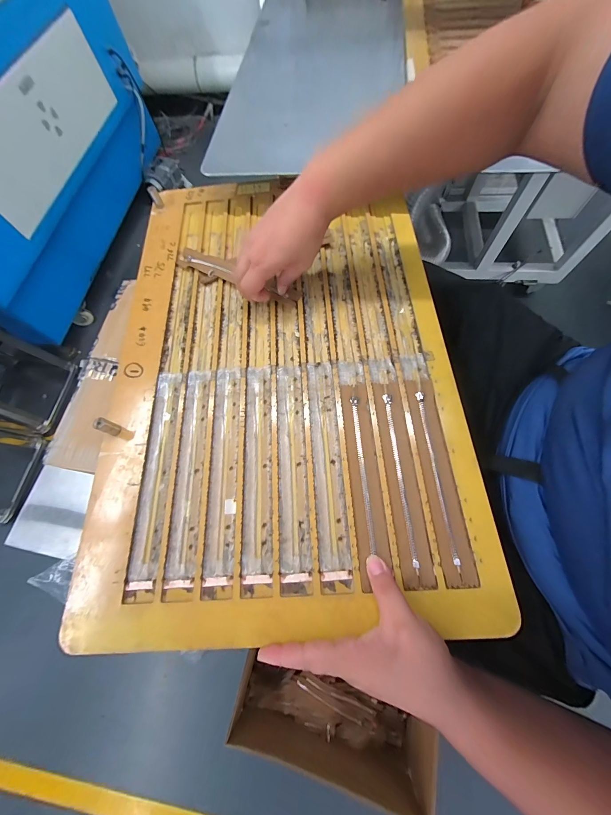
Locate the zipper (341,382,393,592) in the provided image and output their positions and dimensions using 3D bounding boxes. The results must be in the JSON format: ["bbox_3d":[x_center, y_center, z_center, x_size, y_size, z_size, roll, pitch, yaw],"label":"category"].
[{"bbox_3d":[0.070,0.074,0.326,0.032,0.009,0.220,-3,67,2],"label":"zipper"}]

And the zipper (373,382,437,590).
[{"bbox_3d":[0.111,0.074,0.323,0.033,0.006,0.224,-3,68,2],"label":"zipper"}]

